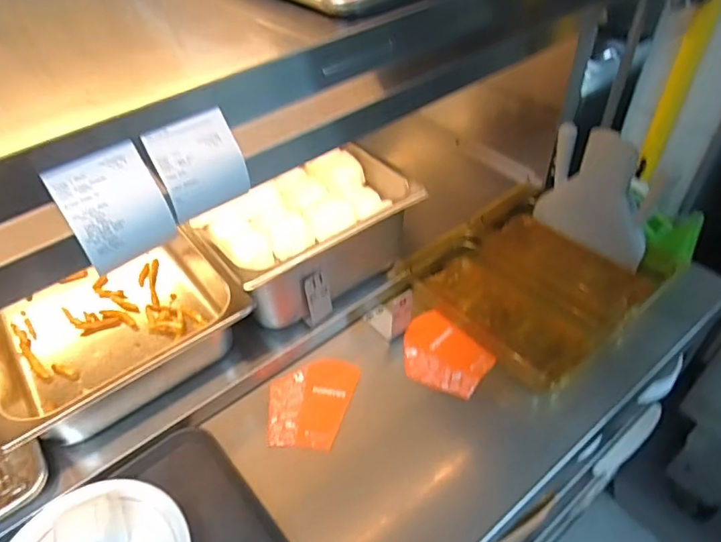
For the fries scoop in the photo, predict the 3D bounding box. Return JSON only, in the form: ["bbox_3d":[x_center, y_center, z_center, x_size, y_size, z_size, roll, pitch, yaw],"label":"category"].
[{"bbox_3d":[0.394,-0.120,0.871,0.047,0.195,0.199,-29,50,-23],"label":"fries scoop"}]

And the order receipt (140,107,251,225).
[{"bbox_3d":[-0.152,-0.102,0.499,0.079,0.083,0.012,-27,11,-25],"label":"order receipt"}]

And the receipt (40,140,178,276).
[{"bbox_3d":[-0.218,-0.058,0.465,0.079,0.087,0.019,-32,9,-25],"label":"receipt"}]

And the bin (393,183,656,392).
[{"bbox_3d":[0.272,0.017,0.864,0.319,0.061,0.320,-29,50,-23],"label":"bin"}]

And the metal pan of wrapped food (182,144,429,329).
[{"bbox_3d":[-0.076,-0.056,0.825,0.320,0.132,0.208,-32,51,-25],"label":"metal pan of wrapped food"}]

